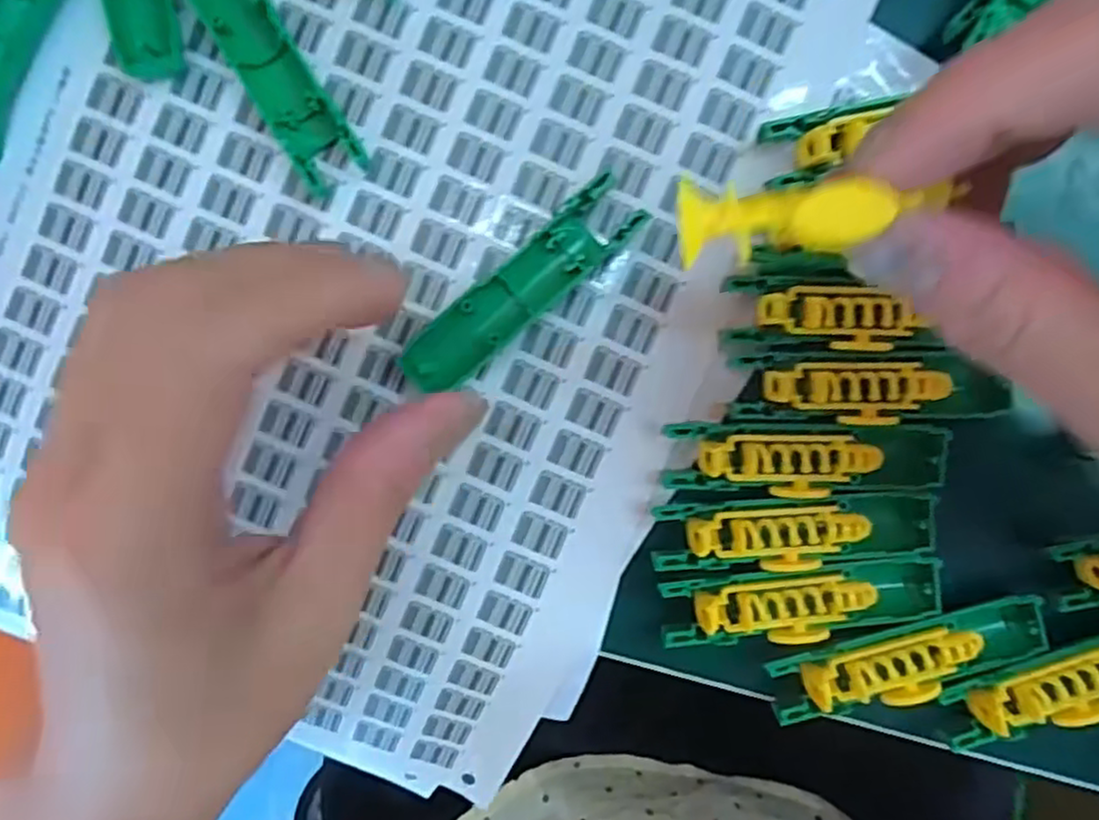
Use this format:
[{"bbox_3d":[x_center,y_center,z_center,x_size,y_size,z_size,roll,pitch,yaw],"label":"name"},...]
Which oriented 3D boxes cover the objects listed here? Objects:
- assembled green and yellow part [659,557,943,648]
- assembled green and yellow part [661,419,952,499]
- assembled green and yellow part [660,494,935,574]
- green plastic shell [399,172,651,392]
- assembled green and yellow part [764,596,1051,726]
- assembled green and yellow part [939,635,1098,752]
[{"bbox_3d":[0.071,0.055,0.192,0.077,0.008,0.020,-6,94,1],"label":"assembled green and yellow part"},{"bbox_3d":[0.072,0.014,0.189,0.077,0.012,0.020,2,94,0],"label":"assembled green and yellow part"},{"bbox_3d":[0.069,0.035,0.192,0.077,0.010,0.019,-3,94,0],"label":"assembled green and yellow part"},{"bbox_3d":[-0.008,-0.033,0.190,0.077,0.011,0.017,-40,92,2],"label":"green plastic shell"},{"bbox_3d":[0.102,0.071,0.191,0.077,0.008,0.020,-15,94,1],"label":"assembled green and yellow part"},{"bbox_3d":[0.149,0.076,0.191,0.076,0.012,0.021,-22,94,2],"label":"assembled green and yellow part"}]

